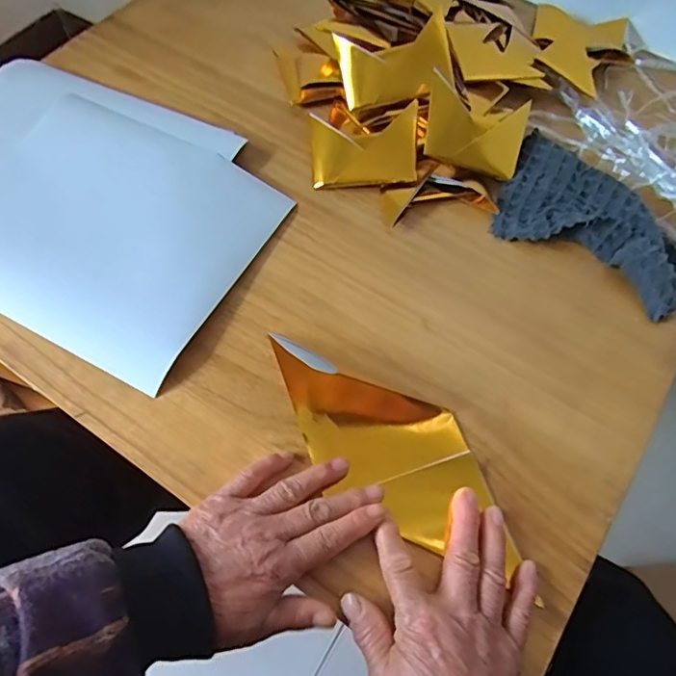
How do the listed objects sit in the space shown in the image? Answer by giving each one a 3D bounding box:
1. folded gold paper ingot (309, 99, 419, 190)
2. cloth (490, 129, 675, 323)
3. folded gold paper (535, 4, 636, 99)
[{"bbox_3d":[0.022,-0.174,0.515,0.100,0.023,0.073,-2,86,13],"label":"folded gold paper ingot"},{"bbox_3d":[0.230,-0.107,0.500,0.180,0.024,0.115,33,67,14],"label":"cloth"},{"bbox_3d":[0.265,-0.316,0.604,0.102,0.019,0.123,16,64,6],"label":"folded gold paper"}]

